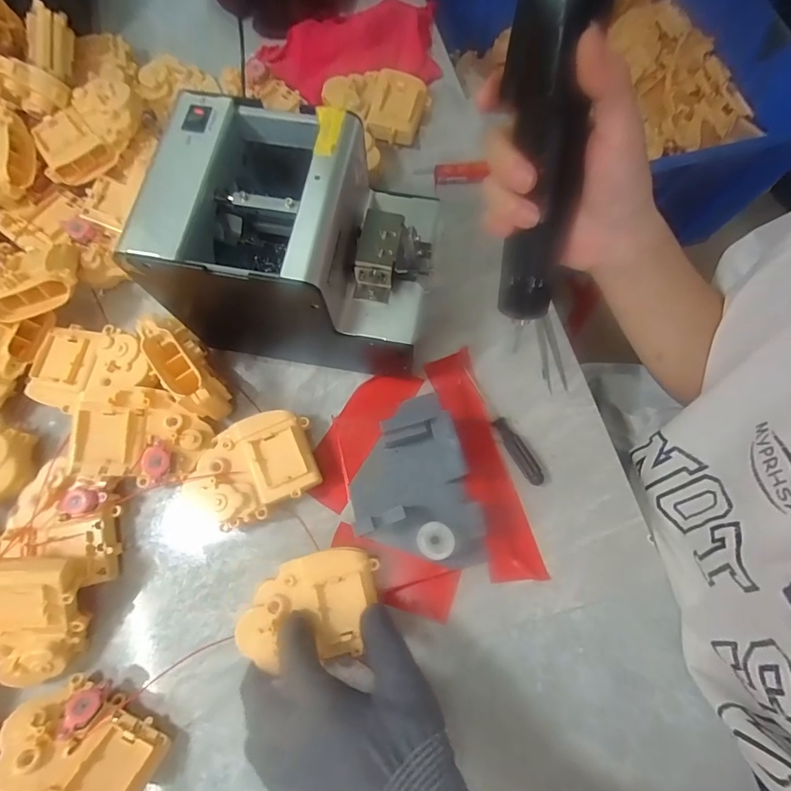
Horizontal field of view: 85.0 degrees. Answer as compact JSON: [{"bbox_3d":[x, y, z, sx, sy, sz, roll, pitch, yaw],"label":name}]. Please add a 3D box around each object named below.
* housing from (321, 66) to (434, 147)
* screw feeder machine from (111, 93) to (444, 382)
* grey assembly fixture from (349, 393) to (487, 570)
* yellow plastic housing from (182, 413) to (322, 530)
[{"bbox_3d":[-0.018,-0.294,0.432,0.097,0.028,0.063,24,77,7],"label":"housing"},{"bbox_3d":[-0.065,-0.105,0.327,0.175,0.145,0.127,10,74,4],"label":"screw feeder machine"},{"bbox_3d":[0.013,0.071,0.327,0.101,0.047,0.135,-19,75,-4],"label":"grey assembly fixture"},{"bbox_3d":[-0.111,0.058,0.339,0.098,0.038,0.076,-23,76,-5],"label":"yellow plastic housing"}]

